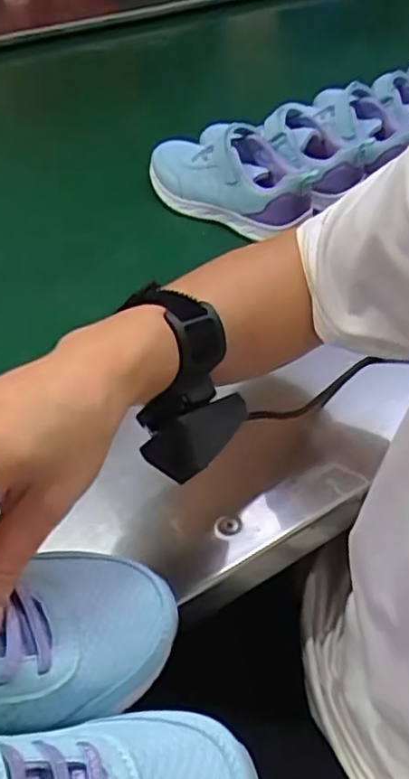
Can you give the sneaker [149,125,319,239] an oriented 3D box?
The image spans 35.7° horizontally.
[{"bbox_3d":[0.029,-0.233,0.690,0.204,0.075,0.078,24,51,22],"label":"sneaker"}]

